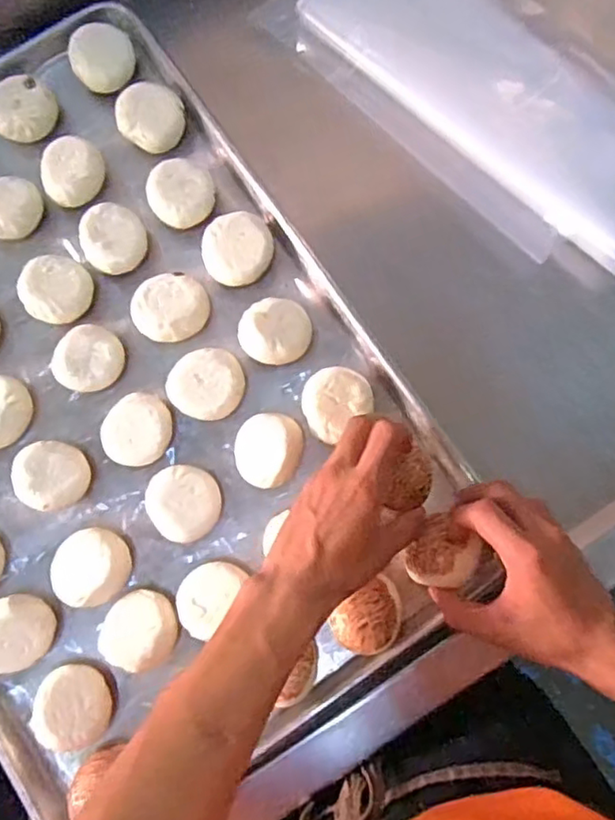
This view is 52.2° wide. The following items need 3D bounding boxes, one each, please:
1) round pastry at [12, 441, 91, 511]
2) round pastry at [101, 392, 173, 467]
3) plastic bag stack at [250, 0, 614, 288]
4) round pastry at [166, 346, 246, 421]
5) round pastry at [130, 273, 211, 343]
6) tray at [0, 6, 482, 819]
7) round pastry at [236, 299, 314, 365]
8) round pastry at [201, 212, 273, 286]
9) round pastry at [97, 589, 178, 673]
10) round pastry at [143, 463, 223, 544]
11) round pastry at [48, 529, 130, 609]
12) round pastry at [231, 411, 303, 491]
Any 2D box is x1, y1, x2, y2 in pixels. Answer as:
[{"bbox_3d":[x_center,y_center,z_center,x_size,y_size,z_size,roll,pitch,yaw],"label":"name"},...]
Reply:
[{"bbox_3d":[-0.199,0.051,0.492,0.051,0.031,0.049,0,81,2],"label":"round pastry"},{"bbox_3d":[-0.135,0.016,0.500,0.051,0.030,0.056,0,81,2],"label":"round pastry"},{"bbox_3d":[0.153,-0.283,0.549,0.175,0.025,0.375,-44,82,-5],"label":"plastic bag stack"},{"bbox_3d":[-0.078,-0.019,0.502,0.054,0.033,0.055,0,81,2],"label":"round pastry"},{"bbox_3d":[-0.111,-0.083,0.514,0.058,0.036,0.057,0,81,2],"label":"round pastry"},{"bbox_3d":[-0.175,-0.026,0.501,0.399,0.034,0.597,-34,82,-4],"label":"tray"},{"bbox_3d":[-0.026,-0.061,0.507,0.055,0.035,0.051,0,81,2],"label":"round pastry"},{"bbox_3d":[-0.058,-0.129,0.521,0.056,0.033,0.057,0,81,2],"label":"round pastry"},{"bbox_3d":[-0.125,0.165,0.474,0.052,0.034,0.056,0,81,2],"label":"round pastry"},{"bbox_3d":[-0.095,0.071,0.486,0.055,0.036,0.053,0,81,2],"label":"round pastry"},{"bbox_3d":[-0.165,0.119,0.481,0.054,0.036,0.055,0,81,2],"label":"round pastry"},{"bbox_3d":[-0.032,0.031,0.492,0.051,0.029,0.056,0,81,2],"label":"round pastry"}]

